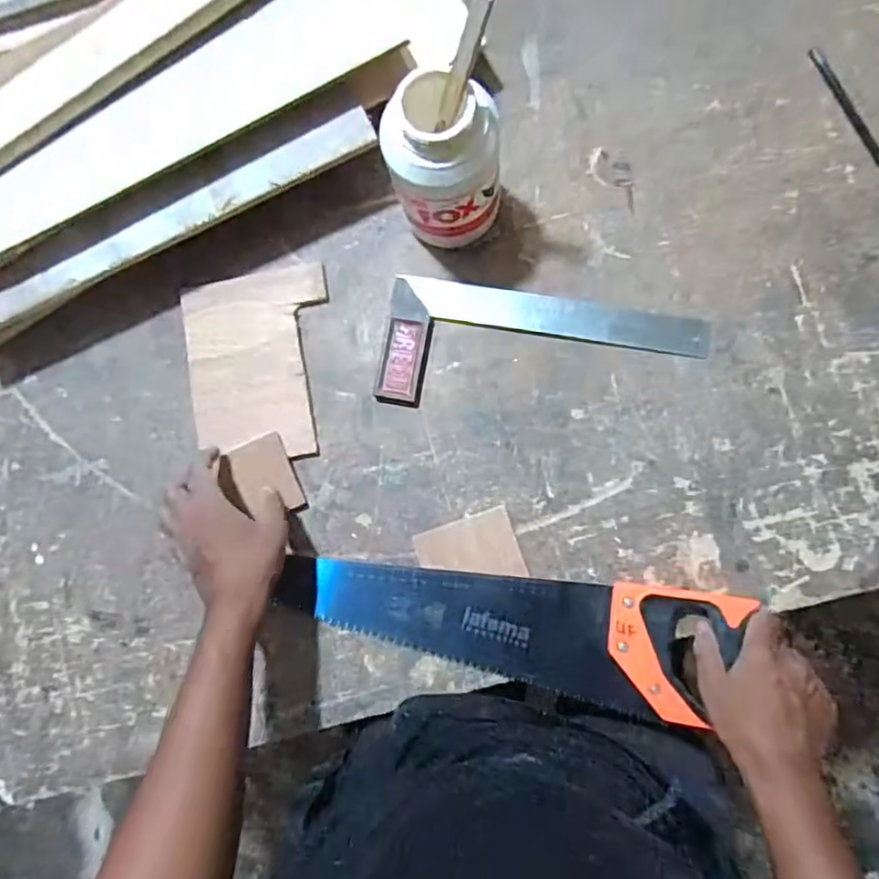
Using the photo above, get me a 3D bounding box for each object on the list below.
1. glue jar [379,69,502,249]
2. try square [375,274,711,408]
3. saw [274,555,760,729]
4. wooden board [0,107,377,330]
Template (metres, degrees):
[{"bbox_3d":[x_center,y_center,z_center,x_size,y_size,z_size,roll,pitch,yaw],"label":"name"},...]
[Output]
[{"bbox_3d":[0.008,-0.234,0.547,0.099,0.158,0.087,-14,83,4],"label":"glue jar"},{"bbox_3d":[0.097,-0.083,0.595,0.302,0.012,0.122,7,85,7],"label":"try square"},{"bbox_3d":[0.050,0.168,0.569,0.404,0.026,0.106,7,85,9],"label":"saw"},{"bbox_3d":[-0.263,-0.197,0.585,0.435,0.022,0.041,-25,82,3],"label":"wooden board"}]

